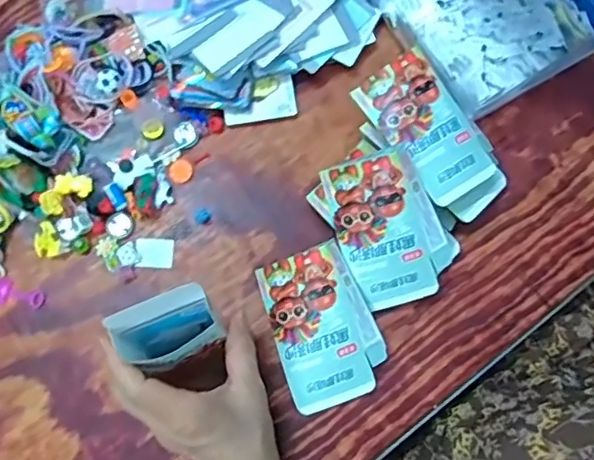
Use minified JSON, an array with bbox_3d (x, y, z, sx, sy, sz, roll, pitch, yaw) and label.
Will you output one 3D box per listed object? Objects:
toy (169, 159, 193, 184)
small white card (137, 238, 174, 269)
[{"bbox_3d":[-0.102,-0.052,0.504,0.020,0.004,0.021,0,75,1],"label":"toy"},{"bbox_3d":[-0.121,0.019,0.488,0.031,0.004,0.025,-1,75,1],"label":"small white card"}]

